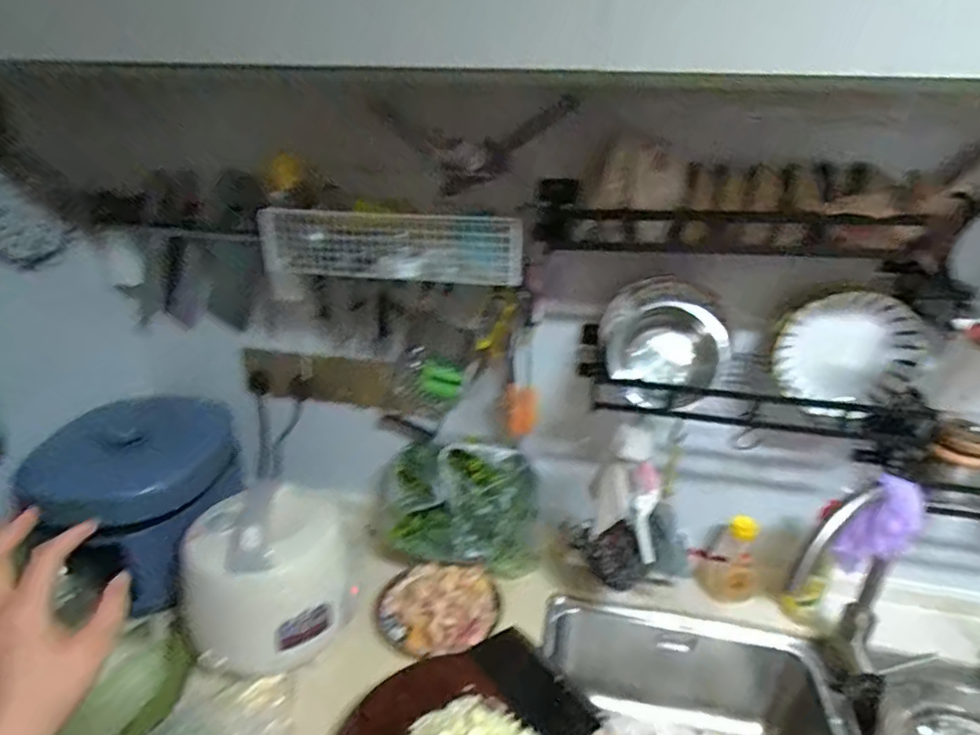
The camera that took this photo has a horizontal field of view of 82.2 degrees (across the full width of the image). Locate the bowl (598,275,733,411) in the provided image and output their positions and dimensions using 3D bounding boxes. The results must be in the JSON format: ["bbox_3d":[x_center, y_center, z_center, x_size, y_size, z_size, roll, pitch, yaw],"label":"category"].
[{"bbox_3d":[0.248,-0.033,0.790,0.171,0.142,0.103,0,24,-4],"label":"bowl"}]

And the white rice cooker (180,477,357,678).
[{"bbox_3d":[-0.312,0.288,0.809,0.226,0.192,0.197,-14,28,-32],"label":"white rice cooker"}]

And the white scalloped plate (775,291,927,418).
[{"bbox_3d":[0.484,-0.019,0.755,0.179,0.159,0.033,-4,12,11],"label":"white scalloped plate"}]

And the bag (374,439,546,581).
[{"bbox_3d":[-0.051,0.244,0.963,0.287,0.181,0.141,5,24,7],"label":"bag"}]

